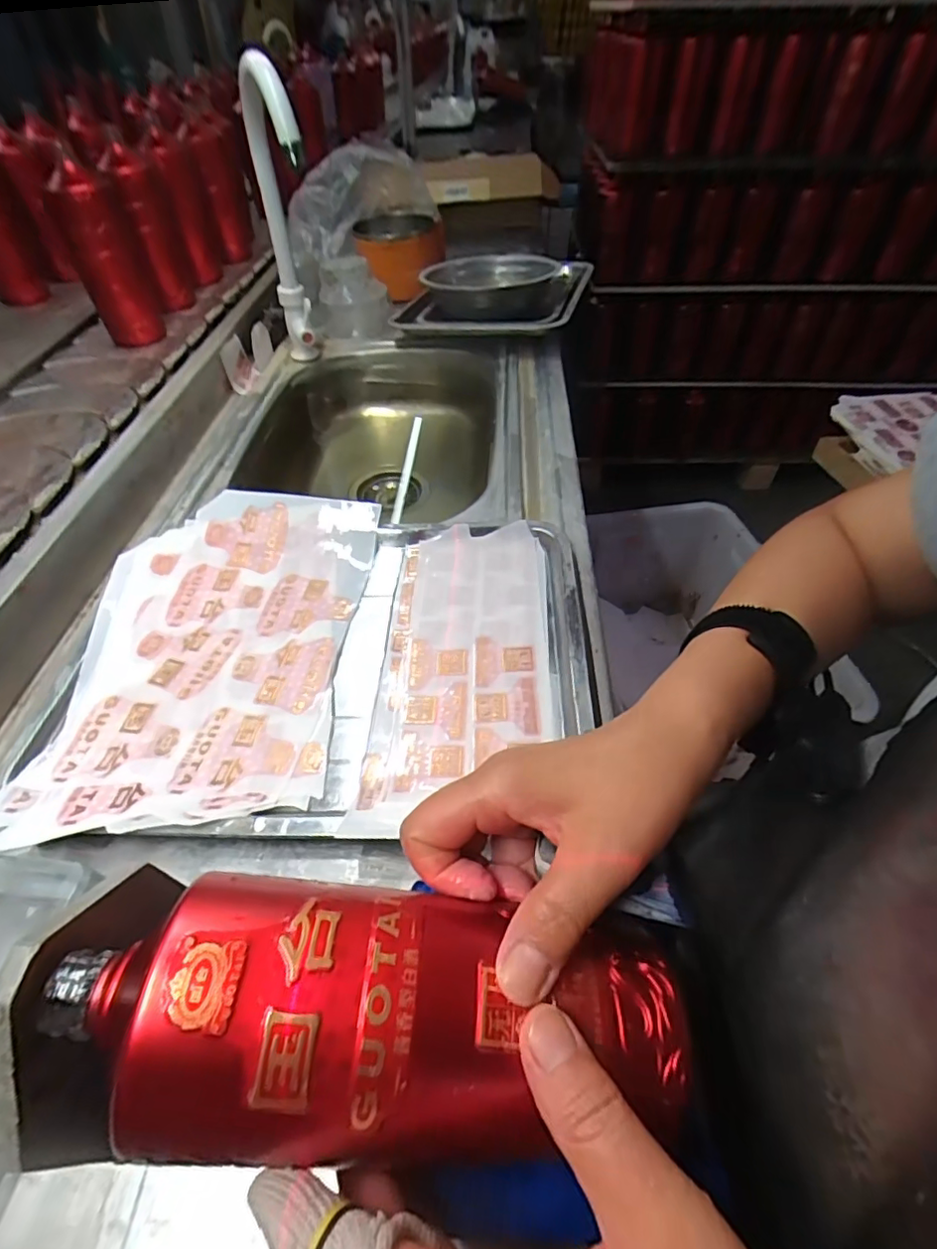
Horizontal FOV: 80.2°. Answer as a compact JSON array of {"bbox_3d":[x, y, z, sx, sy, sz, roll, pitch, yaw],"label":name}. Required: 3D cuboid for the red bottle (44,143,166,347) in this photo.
[{"bbox_3d":[-0.489,-0.502,0.753,0.081,0.191,0.099,-20,57,-20],"label":"red bottle"}]

